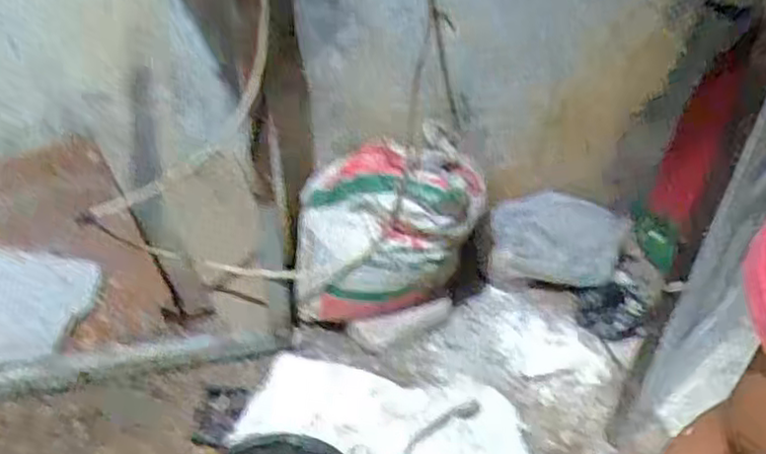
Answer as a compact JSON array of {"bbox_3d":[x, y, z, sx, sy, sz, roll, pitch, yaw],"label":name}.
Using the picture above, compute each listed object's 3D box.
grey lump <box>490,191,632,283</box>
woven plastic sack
[{"bbox_3d":[0.383,0.022,1.546,0.318,0.141,0.166,0,39,-3],"label":"grey lump"},{"bbox_3d":[0.008,0.019,1.308,0.328,0.345,0.152,5,39,3],"label":"woven plastic sack"}]

